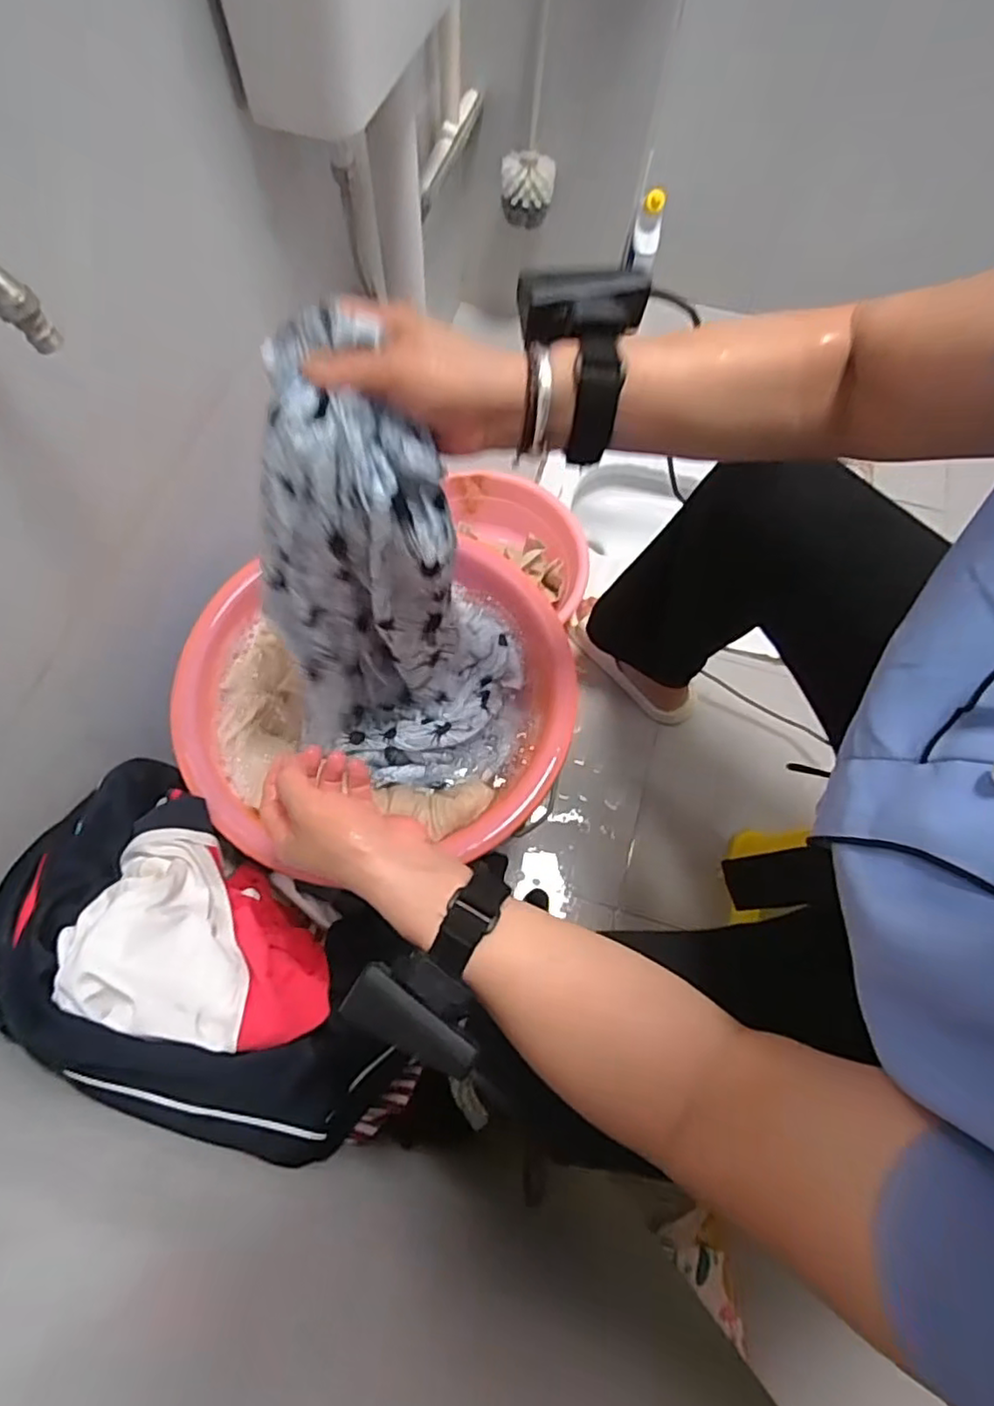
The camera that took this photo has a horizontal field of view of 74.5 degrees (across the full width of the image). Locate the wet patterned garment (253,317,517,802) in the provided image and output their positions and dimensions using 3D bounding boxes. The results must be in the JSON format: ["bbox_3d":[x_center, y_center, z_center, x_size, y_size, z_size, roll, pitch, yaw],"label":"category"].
[{"bbox_3d":[-0.068,-0.082,0.480,0.121,0.359,0.186,35,69,25],"label":"wet patterned garment"}]

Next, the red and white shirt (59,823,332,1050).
[{"bbox_3d":[-0.206,0.175,0.473,0.189,0.100,0.129,21,67,7],"label":"red and white shirt"}]

